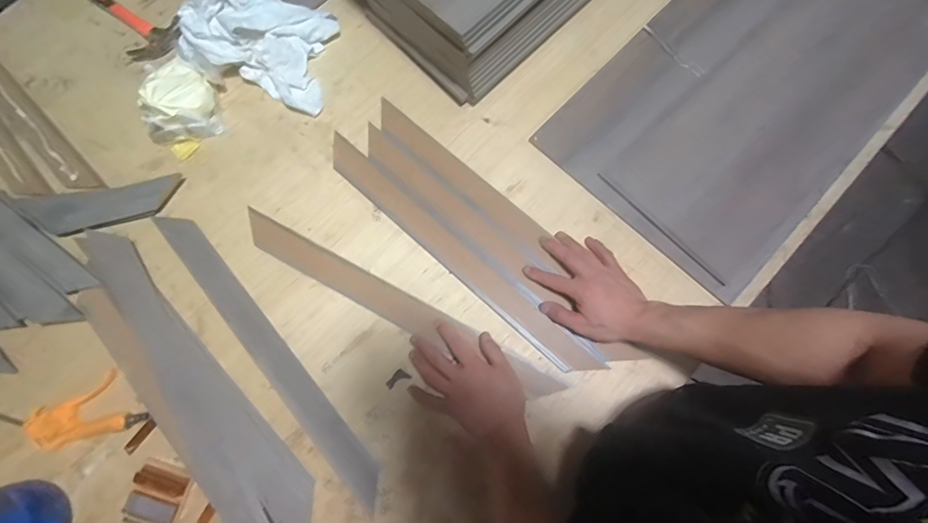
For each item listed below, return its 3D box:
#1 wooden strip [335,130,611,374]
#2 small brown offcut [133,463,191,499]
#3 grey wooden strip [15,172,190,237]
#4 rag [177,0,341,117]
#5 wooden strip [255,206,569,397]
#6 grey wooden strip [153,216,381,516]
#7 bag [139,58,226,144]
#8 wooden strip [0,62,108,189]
[{"bbox_3d":[-0.016,-0.013,0.631,0.487,0.009,0.044,41,89,10],"label":"wooden strip"},{"bbox_3d":[-0.382,0.277,0.561,0.061,0.015,0.025,18,76,5],"label":"small brown offcut"},{"bbox_3d":[-0.527,-0.079,0.646,0.222,0.014,0.067,-11,75,-2],"label":"grey wooden strip"},{"bbox_3d":[-0.312,-0.362,0.698,0.245,0.076,0.188,21,76,6],"label":"rag"},{"bbox_3d":[-0.098,0.061,0.620,0.495,0.014,0.046,28,82,9],"label":"wooden strip"},{"bbox_3d":[-0.268,0.118,0.609,0.048,0.006,0.481,-39,79,-16],"label":"grey wooden strip"},{"bbox_3d":[-0.434,-0.238,0.671,0.127,0.071,0.113,-43,79,-10],"label":"bag"},{"bbox_3d":[-0.748,-0.281,0.716,0.520,0.008,0.048,43,80,11],"label":"wooden strip"}]

